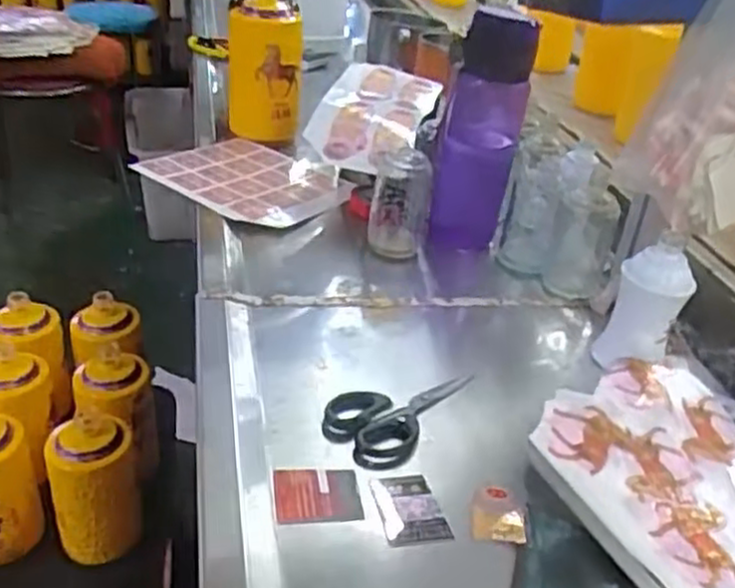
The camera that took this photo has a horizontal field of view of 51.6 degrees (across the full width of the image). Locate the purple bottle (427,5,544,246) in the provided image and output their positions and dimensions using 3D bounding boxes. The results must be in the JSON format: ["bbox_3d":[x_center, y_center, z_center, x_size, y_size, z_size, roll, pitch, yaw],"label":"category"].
[{"bbox_3d":[0.109,-0.148,0.744,0.075,0.243,0.060,11,32,8],"label":"purple bottle"}]

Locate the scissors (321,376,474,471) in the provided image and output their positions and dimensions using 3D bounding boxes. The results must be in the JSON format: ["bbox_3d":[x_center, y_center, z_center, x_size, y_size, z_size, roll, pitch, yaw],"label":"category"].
[{"bbox_3d":[0.028,0.080,0.546,0.061,0.017,0.126,30,39,34],"label":"scissors"}]

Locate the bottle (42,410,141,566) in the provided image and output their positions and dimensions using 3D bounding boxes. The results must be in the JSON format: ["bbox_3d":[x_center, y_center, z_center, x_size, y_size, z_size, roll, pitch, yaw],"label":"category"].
[{"bbox_3d":[-0.295,0.212,0.828,0.089,0.170,0.076,-8,34,-21],"label":"bottle"}]

